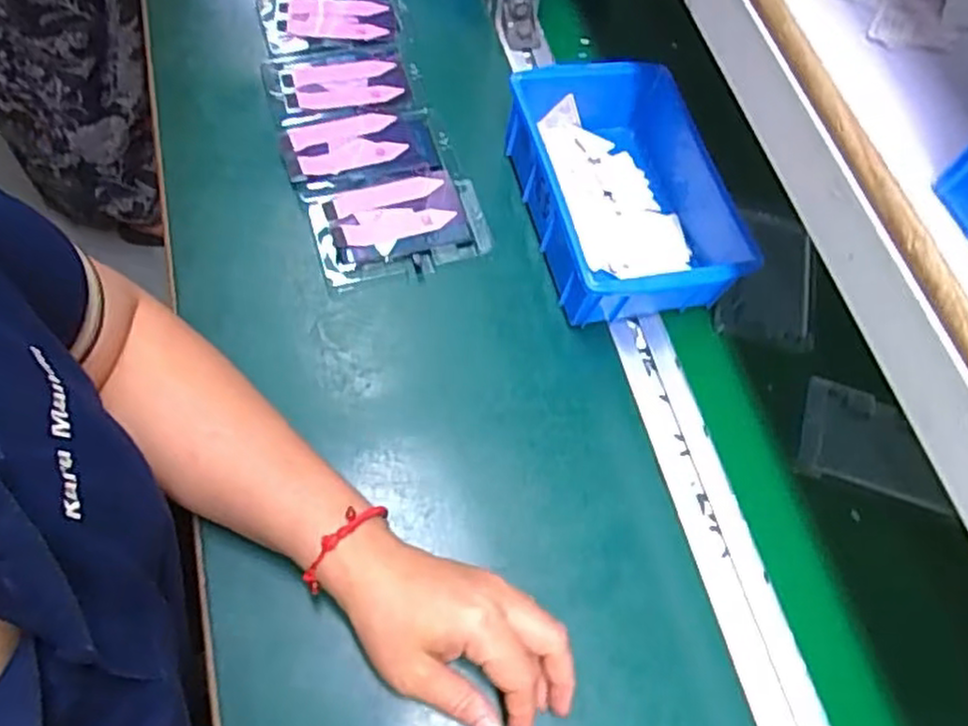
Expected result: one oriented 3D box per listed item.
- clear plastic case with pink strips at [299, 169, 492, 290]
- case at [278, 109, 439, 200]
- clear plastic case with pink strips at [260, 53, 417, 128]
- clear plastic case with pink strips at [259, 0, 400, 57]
[{"bbox_3d":[-0.064,-0.105,0.548,0.126,0.014,0.087,-14,65,-10],"label":"clear plastic case with pink strips"},{"bbox_3d":[-0.097,-0.172,0.574,0.117,0.007,0.075,-16,65,-11],"label":"case"},{"bbox_3d":[-0.117,-0.233,0.603,0.122,0.009,0.070,-14,65,-11],"label":"clear plastic case with pink strips"},{"bbox_3d":[-0.135,-0.304,0.639,0.117,0.011,0.070,-9,64,-8],"label":"clear plastic case with pink strips"}]

